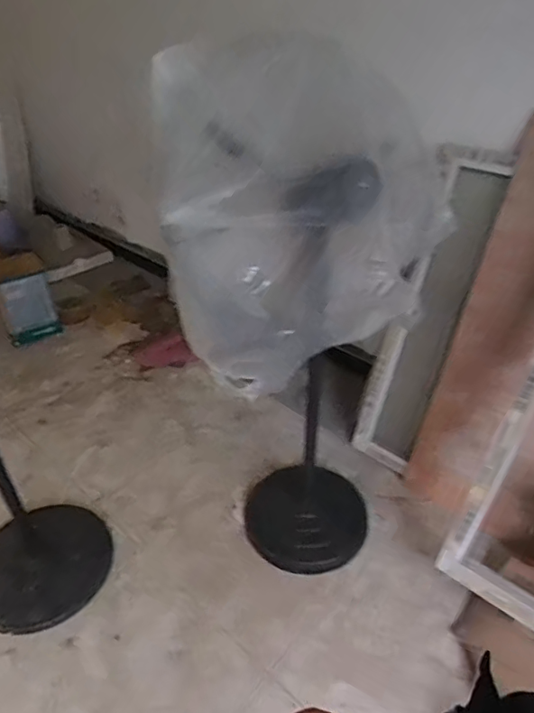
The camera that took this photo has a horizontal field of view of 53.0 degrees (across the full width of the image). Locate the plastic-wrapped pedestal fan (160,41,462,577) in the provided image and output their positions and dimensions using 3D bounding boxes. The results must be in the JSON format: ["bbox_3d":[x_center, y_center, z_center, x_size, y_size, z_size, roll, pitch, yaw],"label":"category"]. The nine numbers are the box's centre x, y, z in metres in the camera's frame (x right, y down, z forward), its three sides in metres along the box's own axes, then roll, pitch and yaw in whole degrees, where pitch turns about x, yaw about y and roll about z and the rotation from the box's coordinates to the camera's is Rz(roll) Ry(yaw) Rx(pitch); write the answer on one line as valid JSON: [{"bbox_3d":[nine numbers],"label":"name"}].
[{"bbox_3d":[0.080,-0.091,1.444,0.574,1.187,0.630,17,41,21],"label":"plastic-wrapped pedestal fan"}]

